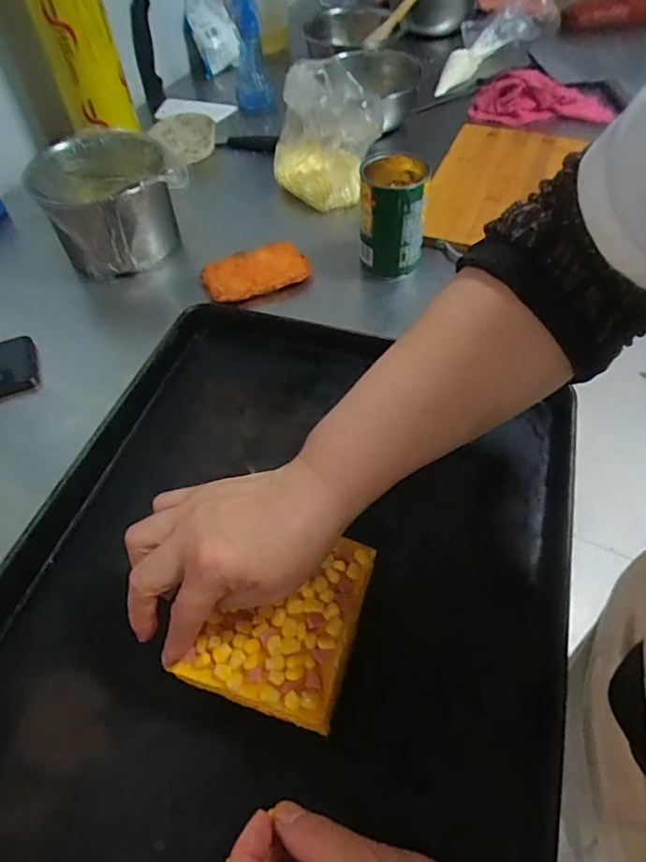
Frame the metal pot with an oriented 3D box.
[{"bbox_3d":[-0.258,-0.278,0.646,0.147,0.100,0.158,-1,54,1],"label":"metal pot"}]

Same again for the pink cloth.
[{"bbox_3d":[0.344,-0.522,0.832,0.215,0.046,0.092,5,54,5],"label":"pink cloth"}]

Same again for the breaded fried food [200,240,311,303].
[{"bbox_3d":[-0.079,-0.187,0.617,0.117,0.019,0.061,-20,56,-12],"label":"breaded fried food"}]

